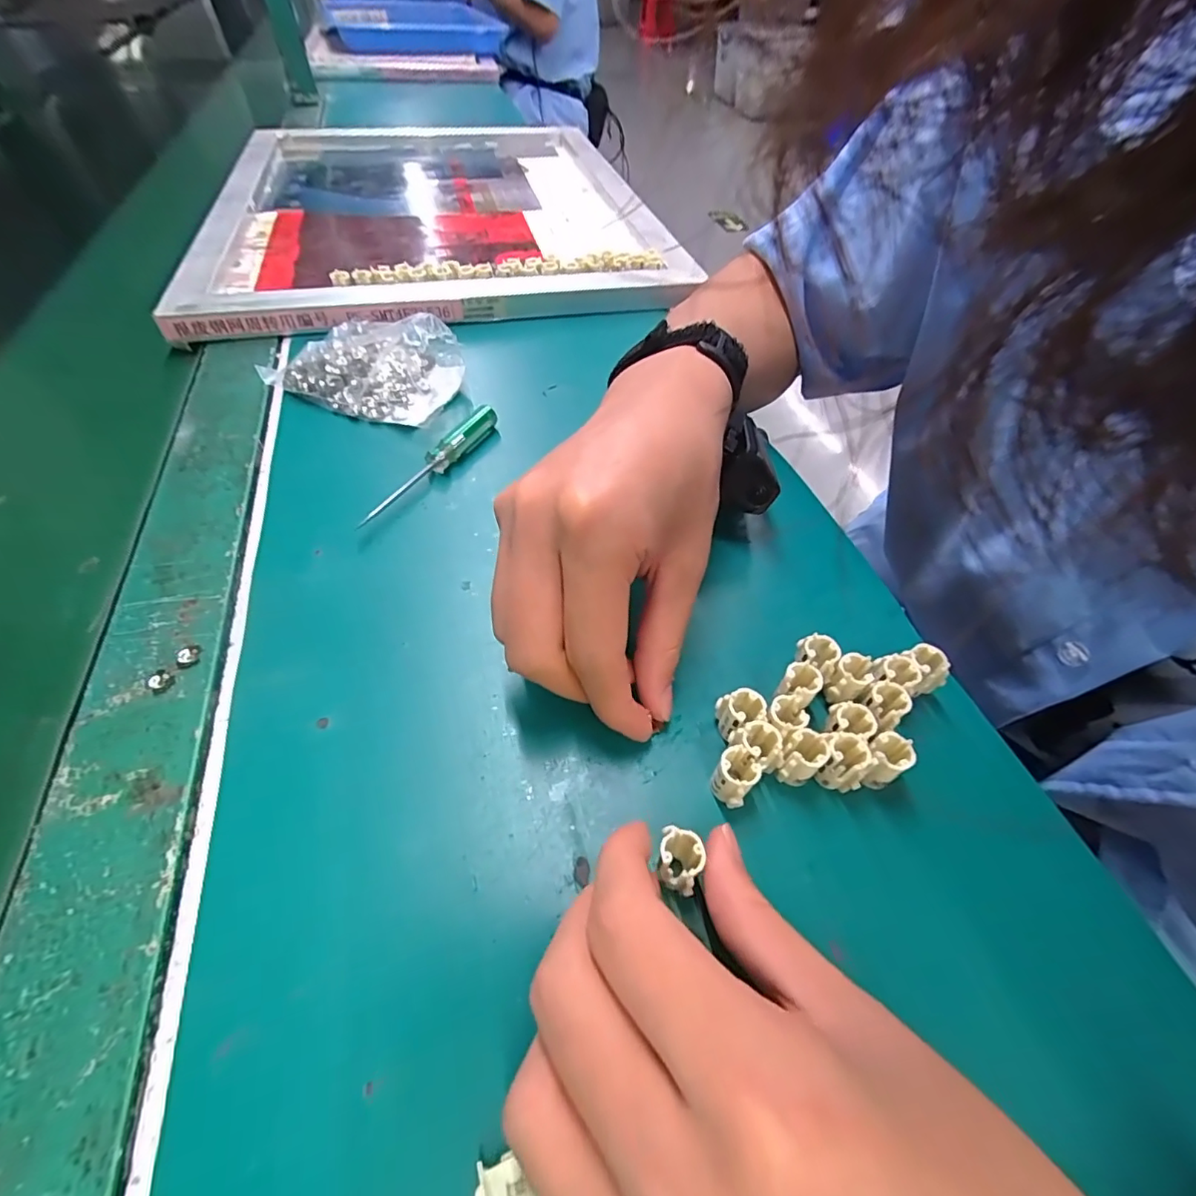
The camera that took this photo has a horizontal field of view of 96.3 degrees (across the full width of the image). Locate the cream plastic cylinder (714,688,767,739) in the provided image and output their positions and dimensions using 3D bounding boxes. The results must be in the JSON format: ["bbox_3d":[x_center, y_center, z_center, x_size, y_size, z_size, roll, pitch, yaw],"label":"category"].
[{"bbox_3d":[0.056,0.047,0.214,0.015,0.024,0.015,-9,53,-11],"label":"cream plastic cylinder"}]

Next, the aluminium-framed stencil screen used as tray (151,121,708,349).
[{"bbox_3d":[-0.167,-0.421,0.574,0.409,0.031,0.522,-8,53,-10],"label":"aluminium-framed stencil screen used as tray"}]

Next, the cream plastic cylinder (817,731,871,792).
[{"bbox_3d":[0.092,0.063,0.203,0.015,0.021,0.014,2,52,-2],"label":"cream plastic cylinder"}]

